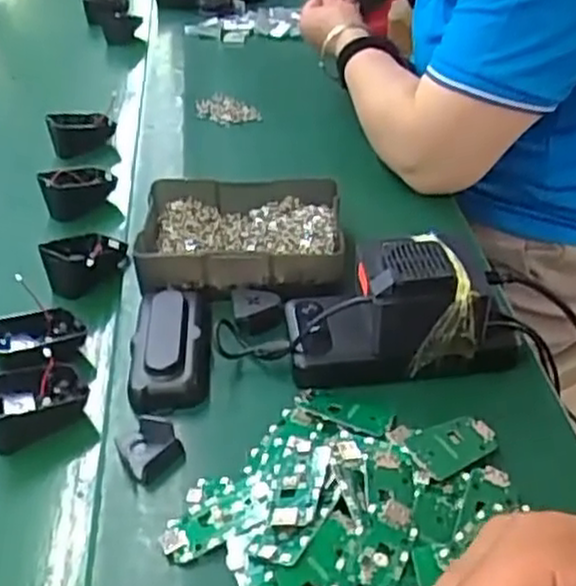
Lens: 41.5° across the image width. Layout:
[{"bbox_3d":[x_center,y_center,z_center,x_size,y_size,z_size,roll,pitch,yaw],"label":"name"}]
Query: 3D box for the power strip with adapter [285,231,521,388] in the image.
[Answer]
[{"bbox_3d":[0.074,0.005,0.508,0.157,0.062,0.075,-3,40,5],"label":"power strip with adapter"}]

